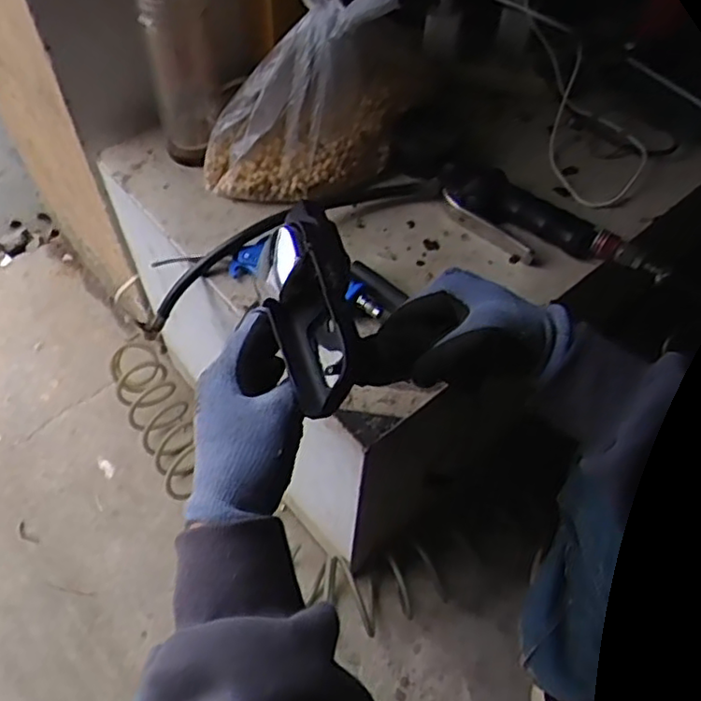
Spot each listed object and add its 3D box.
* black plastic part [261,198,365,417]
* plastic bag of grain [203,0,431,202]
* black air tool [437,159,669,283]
[{"bbox_3d":[-0.024,-0.027,0.418,0.053,0.053,0.129,-7,92,-8],"label":"black plastic part"},{"bbox_3d":[-0.028,-0.277,0.588,0.216,0.260,0.147,4,58,-1],"label":"plastic bag of grain"},{"bbox_3d":[0.189,-0.120,0.643,0.227,0.031,0.069,32,62,16],"label":"black air tool"}]

